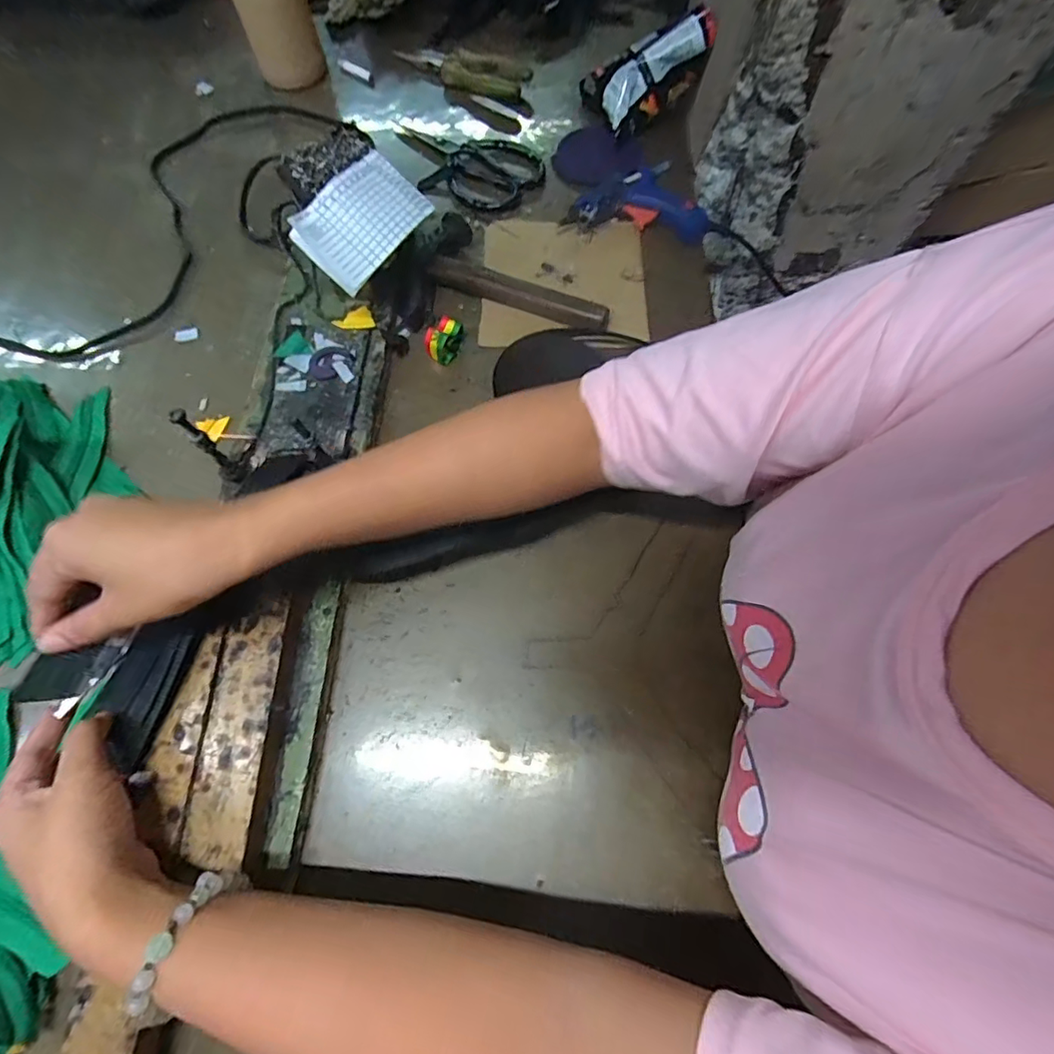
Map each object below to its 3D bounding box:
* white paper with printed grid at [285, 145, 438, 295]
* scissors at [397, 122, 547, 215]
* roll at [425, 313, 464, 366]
[{"bbox_3d":[-0.127,-0.238,0.408,0.062,0.015,0.102,40,74,-17],"label":"white paper with printed grid"},{"bbox_3d":[-0.070,-0.383,0.561,0.175,0.008,0.107,13,69,6],"label":"scissors"},{"bbox_3d":[-0.073,-0.166,0.465,0.027,0.027,0.033,31,72,12],"label":"roll"}]

